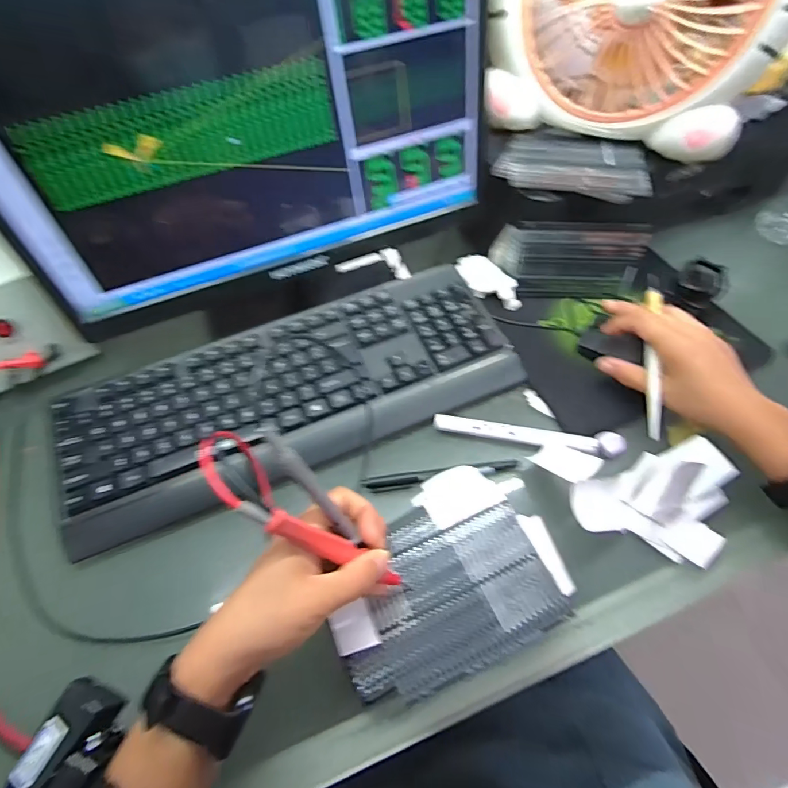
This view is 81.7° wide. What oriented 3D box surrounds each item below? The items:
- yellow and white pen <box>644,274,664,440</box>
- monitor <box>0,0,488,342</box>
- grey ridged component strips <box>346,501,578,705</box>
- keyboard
[{"bbox_3d":[0.234,-0.037,0.410,0.013,0.010,0.156,5,77,6],"label":"yellow and white pen"},{"bbox_3d":[-0.116,-0.208,0.400,0.421,0.339,0.058,-20,57,-11],"label":"monitor"},{"bbox_3d":[0.034,0.138,0.325,0.147,0.010,0.106,-21,57,-11],"label":"grey ridged component strips"},{"bbox_3d":[-0.094,-0.005,0.447,0.429,0.035,0.160,-21,57,-12],"label":"keyboard"}]

